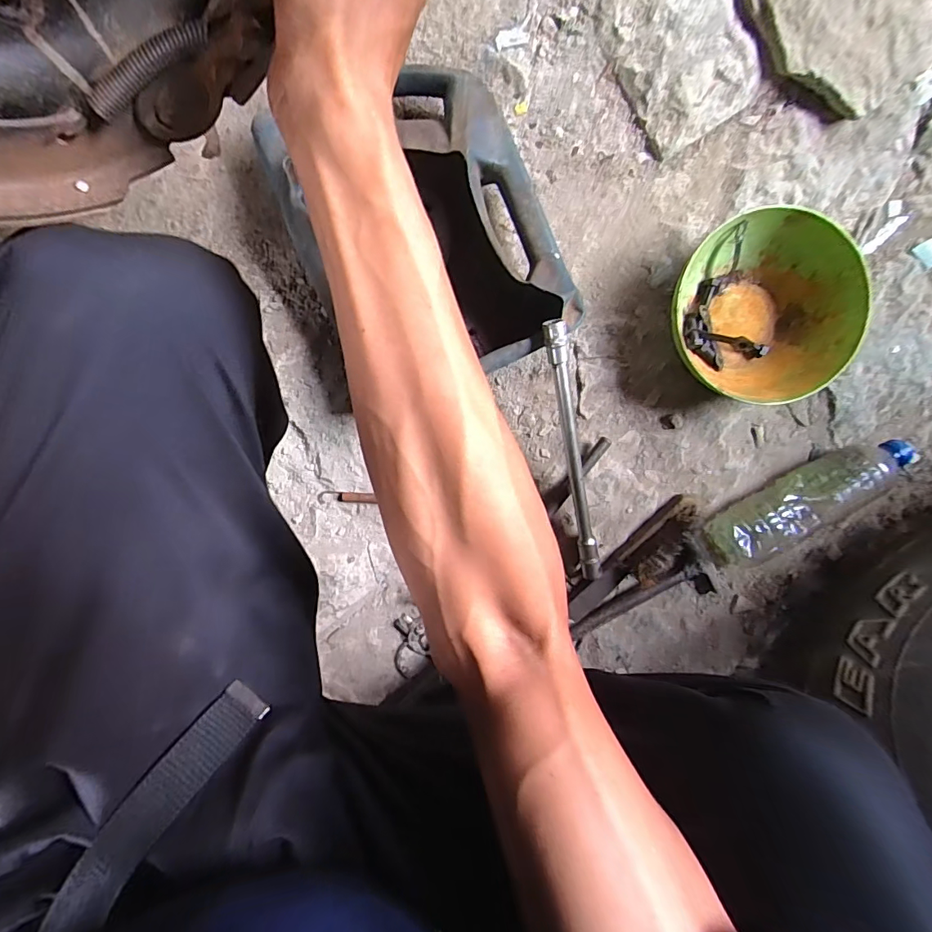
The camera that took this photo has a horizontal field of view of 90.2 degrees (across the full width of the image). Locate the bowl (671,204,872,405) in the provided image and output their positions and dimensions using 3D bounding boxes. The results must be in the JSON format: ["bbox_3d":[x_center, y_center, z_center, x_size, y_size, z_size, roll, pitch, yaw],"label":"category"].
[{"bbox_3d":[0.313,-0.170,0.499,0.183,0.079,0.169,0,97,-1],"label":"bowl"}]

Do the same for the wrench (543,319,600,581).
[{"bbox_3d":[0.116,-0.002,0.494,0.019,0.017,0.299,-14,114,1],"label":"wrench"}]

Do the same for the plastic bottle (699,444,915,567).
[{"bbox_3d":[0.397,0.039,0.539,0.233,0.061,0.062,-32,97,3],"label":"plastic bottle"}]

